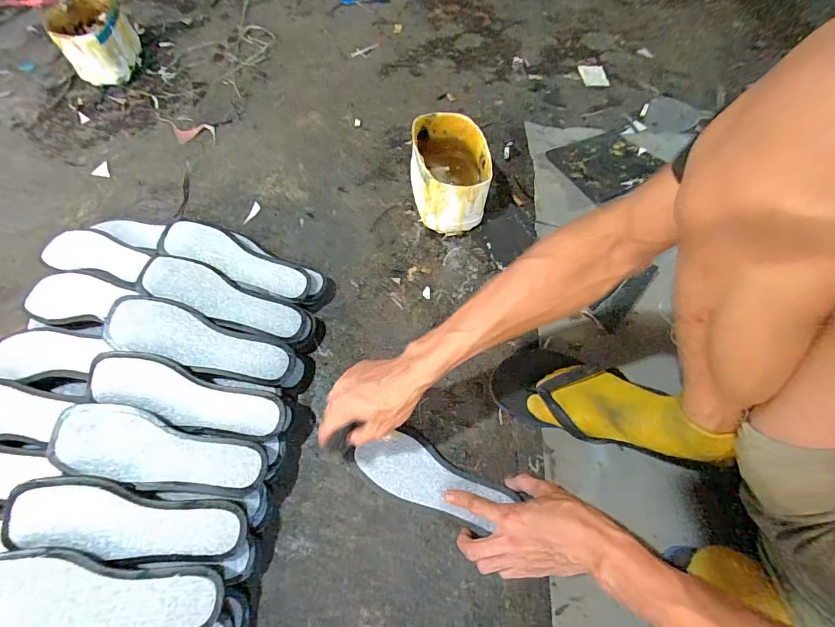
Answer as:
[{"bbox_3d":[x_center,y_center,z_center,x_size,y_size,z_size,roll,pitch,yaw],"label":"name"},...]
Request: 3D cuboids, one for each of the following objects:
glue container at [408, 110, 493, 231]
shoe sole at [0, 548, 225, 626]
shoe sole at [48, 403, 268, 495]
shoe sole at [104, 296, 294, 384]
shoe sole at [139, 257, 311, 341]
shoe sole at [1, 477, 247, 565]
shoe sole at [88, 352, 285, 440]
[{"bbox_3d":[0.057,-0.253,0.715,0.123,0.128,0.194,-6,62,-4],"label":"glue container"},{"bbox_3d":[-0.331,0.295,0.401,0.238,0.020,0.084,9,61,-12],"label":"shoe sole"},{"bbox_3d":[-0.305,0.164,0.471,0.236,0.008,0.078,12,64,-5],"label":"shoe sole"},{"bbox_3d":[-0.291,0.038,0.534,0.238,0.012,0.075,20,62,-10],"label":"shoe sole"},{"bbox_3d":[-0.283,-0.023,0.575,0.236,0.028,0.077,22,63,-5],"label":"shoe sole"},{"bbox_3d":[-0.318,0.234,0.437,0.233,0.018,0.073,14,61,-11],"label":"shoe sole"},{"bbox_3d":[-0.289,0.107,0.499,0.234,0.021,0.064,18,62,-6],"label":"shoe sole"}]

